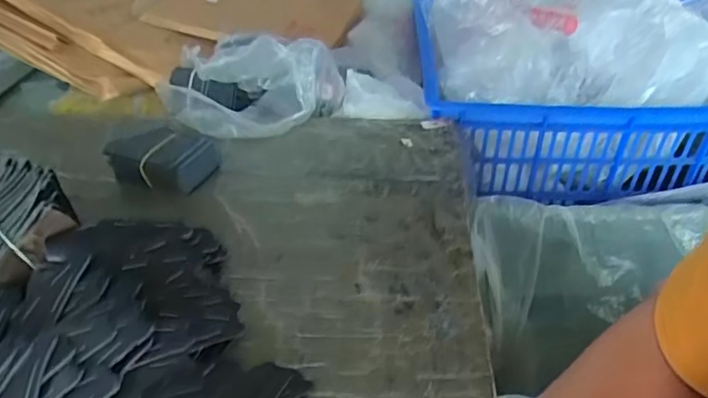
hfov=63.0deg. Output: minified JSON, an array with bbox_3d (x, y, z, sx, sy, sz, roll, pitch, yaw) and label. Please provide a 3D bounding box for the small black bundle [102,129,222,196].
[{"bbox_3d":[-0.222,-0.046,0.677,0.110,0.046,0.073,11,39,15],"label":"small black bundle"}]

